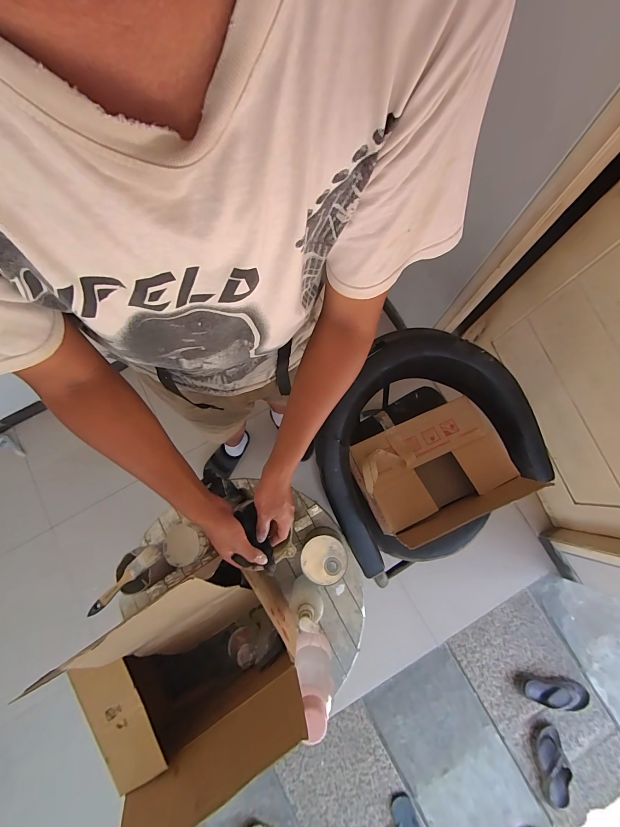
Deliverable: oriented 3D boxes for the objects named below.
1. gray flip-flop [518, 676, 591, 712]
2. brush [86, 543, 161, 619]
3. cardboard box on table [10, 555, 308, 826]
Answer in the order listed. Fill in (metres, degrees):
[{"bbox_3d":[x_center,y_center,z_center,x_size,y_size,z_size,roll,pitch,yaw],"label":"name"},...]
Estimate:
[{"bbox_3d":[0.950,1.088,1.270,0.254,0.060,0.107,8,78,1],"label":"gray flip-flop"},{"bbox_3d":[-0.394,0.352,0.691,0.174,0.019,0.032,-43,81,-7],"label":"brush"},{"bbox_3d":[-0.220,0.482,0.612,0.355,0.324,0.295,-35,80,-6],"label":"cardboard box on table"}]

